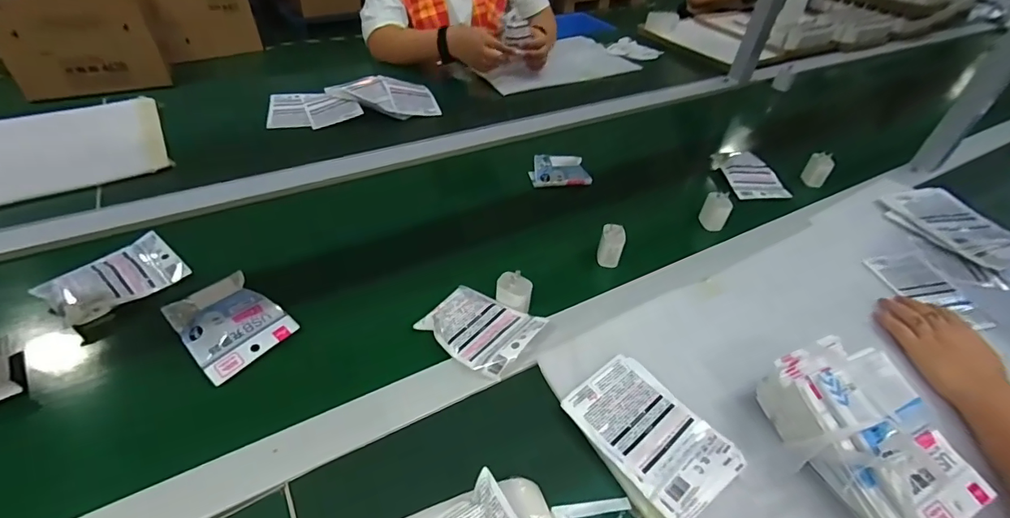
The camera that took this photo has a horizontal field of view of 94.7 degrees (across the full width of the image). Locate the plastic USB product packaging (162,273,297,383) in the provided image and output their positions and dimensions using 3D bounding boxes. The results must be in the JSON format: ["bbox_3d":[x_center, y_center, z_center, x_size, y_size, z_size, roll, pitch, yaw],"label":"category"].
[{"bbox_3d":[-0.316,0.070,0.533,0.124,0.025,0.095,32,48,26],"label":"plastic USB product packaging"}]

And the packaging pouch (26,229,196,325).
[{"bbox_3d":[-0.473,0.024,0.570,0.081,0.020,0.131,36,41,11],"label":"packaging pouch"}]

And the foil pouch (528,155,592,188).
[{"bbox_3d":[0.098,-0.153,0.809,0.102,0.026,0.070,7,42,1],"label":"foil pouch"}]

